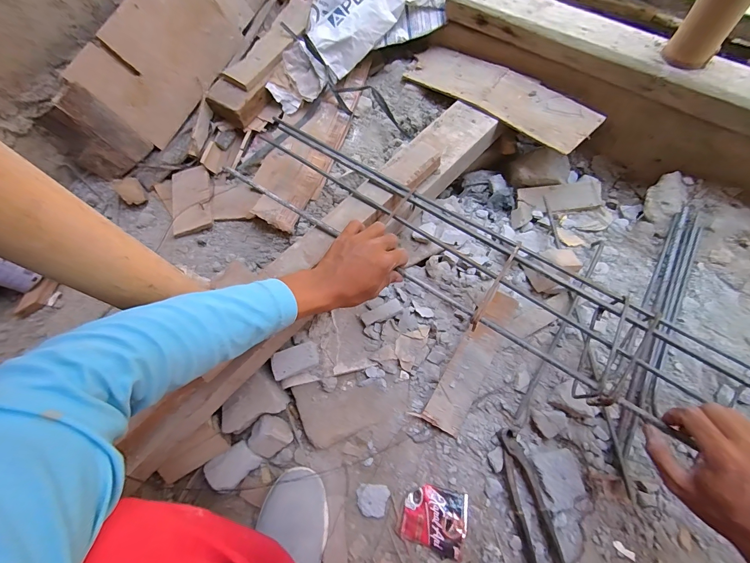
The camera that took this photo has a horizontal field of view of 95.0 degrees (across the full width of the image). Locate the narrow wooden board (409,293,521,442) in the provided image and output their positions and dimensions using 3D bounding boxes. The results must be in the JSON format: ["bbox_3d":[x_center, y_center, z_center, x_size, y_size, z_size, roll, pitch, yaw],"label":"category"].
[{"bbox_3d":[0.164,0.133,0.578,0.062,0.017,0.246,28,82,14],"label":"narrow wooden board"}]

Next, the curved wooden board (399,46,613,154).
[{"bbox_3d":[0.250,-0.395,0.713,0.126,0.019,0.411,-43,66,-11],"label":"curved wooden board"}]

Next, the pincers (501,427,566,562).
[{"bbox_3d":[0.225,0.332,0.503,0.051,0.015,0.213,-12,67,0],"label":"pincers"}]

